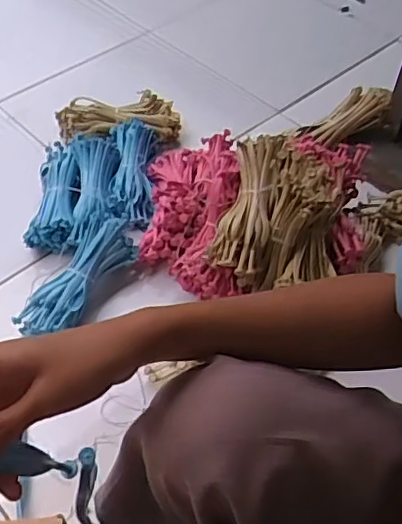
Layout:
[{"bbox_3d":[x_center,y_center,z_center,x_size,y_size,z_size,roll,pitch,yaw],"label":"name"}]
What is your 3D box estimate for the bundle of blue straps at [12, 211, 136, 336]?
[{"bbox_3d":[-0.175,0.023,0.854,0.078,0.057,0.211,29,67,22],"label":"bundle of blue straps"}]

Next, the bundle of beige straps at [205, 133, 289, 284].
[{"bbox_3d":[0.067,-0.078,0.814,0.076,0.047,0.208,14,77,10],"label":"bundle of beige straps"}]

